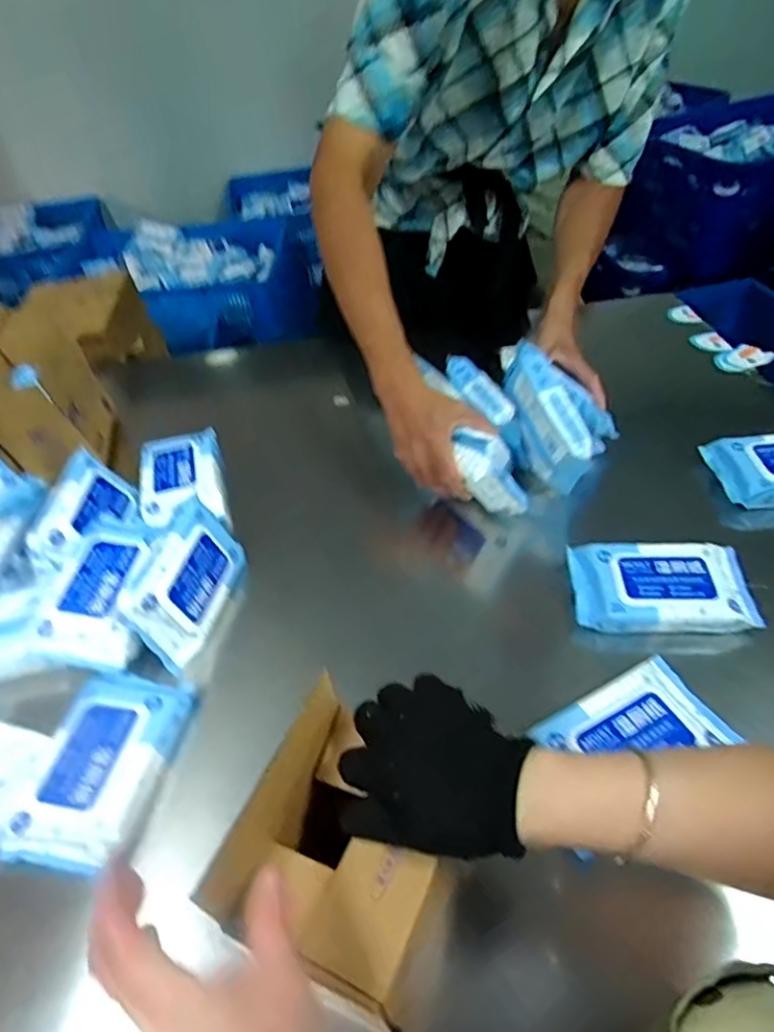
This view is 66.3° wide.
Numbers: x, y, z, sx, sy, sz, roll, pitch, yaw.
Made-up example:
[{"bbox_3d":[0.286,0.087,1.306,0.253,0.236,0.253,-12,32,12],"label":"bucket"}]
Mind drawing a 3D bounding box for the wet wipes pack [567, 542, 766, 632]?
[{"bbox_3d":[0.302,0.075,0.653,0.185,0.034,0.107,1,46,6],"label":"wet wipes pack"}]

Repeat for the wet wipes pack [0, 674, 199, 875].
[{"bbox_3d":[-0.269,0.233,0.559,0.108,0.035,0.173,6,47,11],"label":"wet wipes pack"}]

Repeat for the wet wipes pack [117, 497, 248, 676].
[{"bbox_3d":[-0.228,0.078,0.679,0.056,0.117,0.180,-18,36,30],"label":"wet wipes pack"}]

